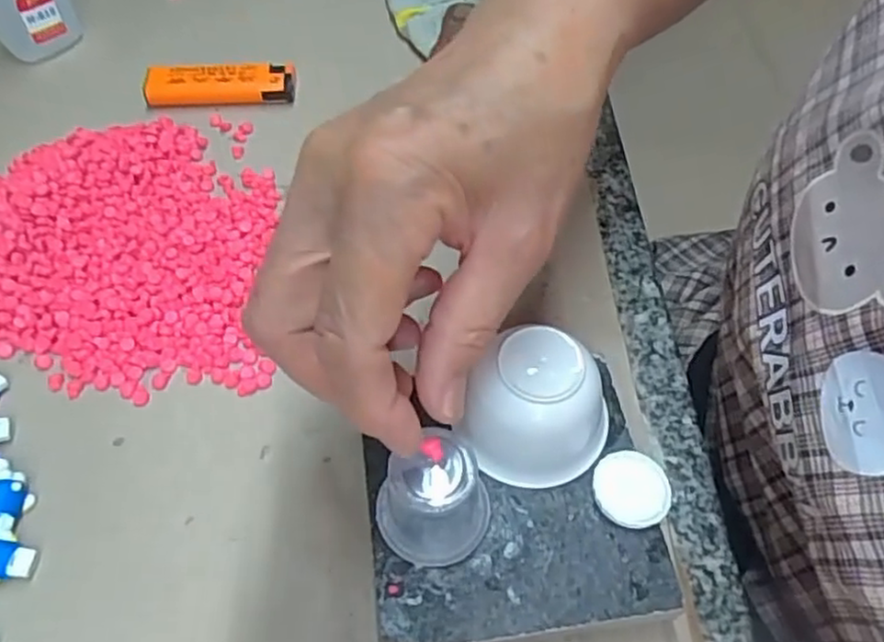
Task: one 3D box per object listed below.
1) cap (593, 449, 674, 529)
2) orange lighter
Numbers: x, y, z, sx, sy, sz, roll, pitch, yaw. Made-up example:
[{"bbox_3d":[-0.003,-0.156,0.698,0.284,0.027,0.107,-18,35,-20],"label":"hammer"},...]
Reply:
[{"bbox_3d":[0.066,0.058,0.238,0.026,0.004,0.026,0,58,-1],"label":"cap"},{"bbox_3d":[-0.123,-0.132,0.380,0.081,0.014,0.019,-2,55,-2],"label":"orange lighter"}]

